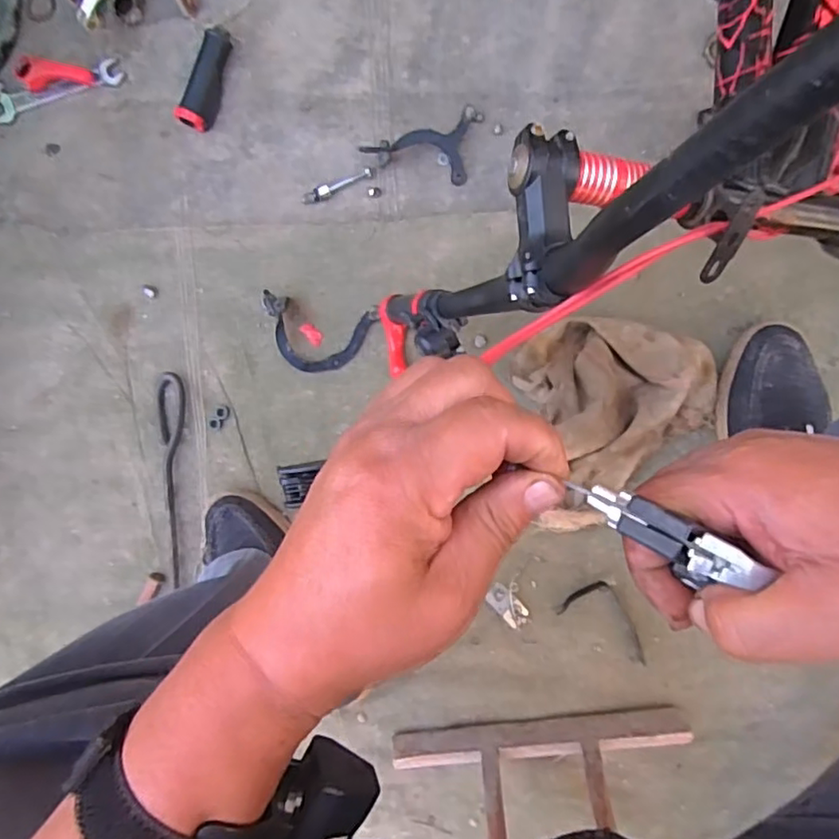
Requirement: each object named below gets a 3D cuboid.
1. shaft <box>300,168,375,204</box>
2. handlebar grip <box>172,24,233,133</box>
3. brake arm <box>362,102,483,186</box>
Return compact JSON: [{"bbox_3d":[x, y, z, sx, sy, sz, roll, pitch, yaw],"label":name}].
[{"bbox_3d":[-0.088,-0.252,0.666,0.083,0.011,0.013,-19,92,6],"label":"shaft"},{"bbox_3d":[-0.228,-0.363,0.657,0.033,0.024,0.102,19,94,2],"label":"handlebar grip"},{"bbox_3d":[0.003,-0.301,0.646,0.111,0.027,0.078,12,95,4],"label":"brake arm"}]

